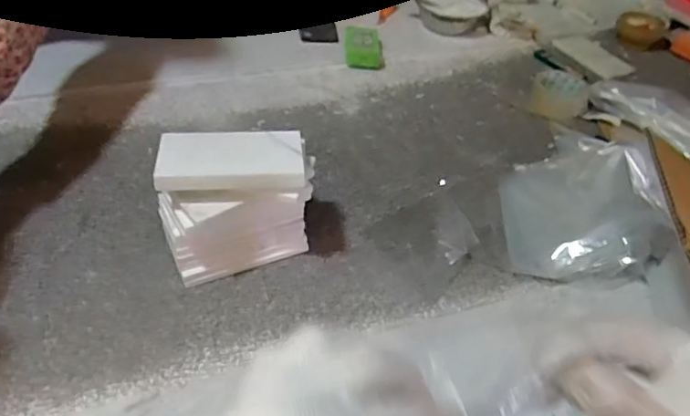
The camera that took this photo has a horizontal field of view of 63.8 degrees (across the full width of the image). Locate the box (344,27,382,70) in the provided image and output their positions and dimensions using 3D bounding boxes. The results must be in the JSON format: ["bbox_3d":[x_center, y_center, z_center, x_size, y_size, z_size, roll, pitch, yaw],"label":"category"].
[{"bbox_3d":[0.036,-0.300,1.033,0.073,0.044,0.098,2,40,-4],"label":"box"}]

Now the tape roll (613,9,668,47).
[{"bbox_3d":[0.625,-0.379,1.176,0.093,0.042,0.095,3,44,-2],"label":"tape roll"}]

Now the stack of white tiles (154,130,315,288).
[{"bbox_3d":[-0.119,-0.005,0.623,0.161,0.133,0.090,-8,42,-16],"label":"stack of white tiles"}]

